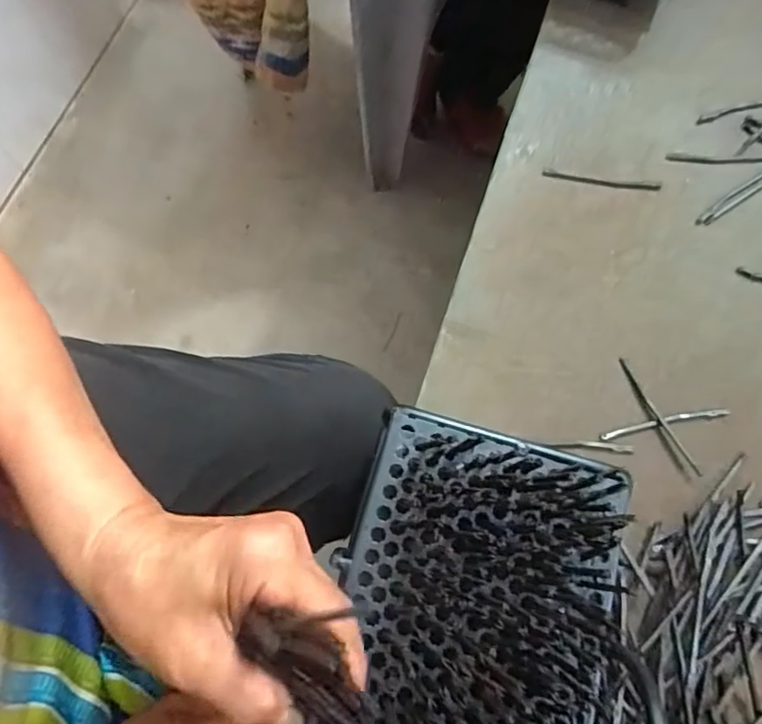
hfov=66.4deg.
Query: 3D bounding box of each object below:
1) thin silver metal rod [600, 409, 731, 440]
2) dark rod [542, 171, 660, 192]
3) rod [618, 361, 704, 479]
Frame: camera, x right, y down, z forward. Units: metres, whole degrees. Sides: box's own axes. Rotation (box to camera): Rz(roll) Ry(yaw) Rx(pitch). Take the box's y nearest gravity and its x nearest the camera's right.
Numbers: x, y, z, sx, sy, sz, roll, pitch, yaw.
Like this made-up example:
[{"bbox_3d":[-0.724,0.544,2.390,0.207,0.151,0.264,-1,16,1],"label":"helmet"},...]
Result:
[{"bbox_3d":[0.204,0.043,0.417,0.099,0.004,0.007,-11,75,-5],"label":"thin silver metal rod"},{"bbox_3d":[0.178,-0.145,0.471,0.096,0.004,0.007,7,74,0],"label":"dark rod"},{"bbox_3d":[0.200,0.039,0.419,0.007,0.004,0.095,-27,76,-9],"label":"rod"}]

